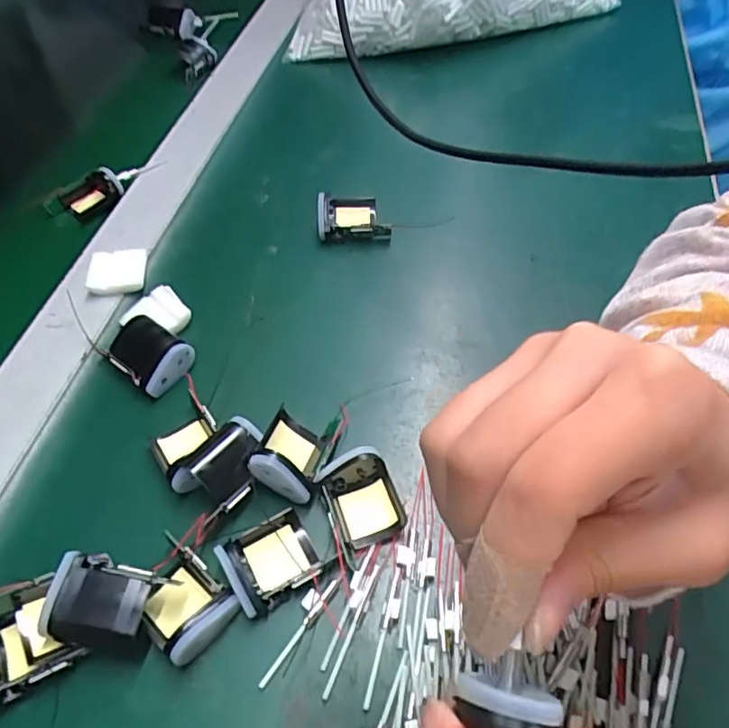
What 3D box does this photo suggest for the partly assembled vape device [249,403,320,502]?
[{"bbox_3d":[-0.039,0.044,0.296,0.029,0.028,0.043,9,54,8],"label":"partly assembled vape device"}]

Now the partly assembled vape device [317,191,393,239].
[{"bbox_3d":[-0.008,-0.107,0.418,0.050,0.023,0.038,-5,53,-1],"label":"partly assembled vape device"}]

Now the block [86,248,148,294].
[{"bbox_3d":[-0.168,-0.064,0.394,0.037,0.010,0.033,-8,54,-4],"label":"block"}]

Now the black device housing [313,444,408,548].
[{"bbox_3d":[-0.002,0.066,0.290,0.035,0.019,0.045,-22,56,-14],"label":"black device housing"}]

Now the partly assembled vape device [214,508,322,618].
[{"bbox_3d":[-0.045,0.092,0.274,0.040,0.016,0.038,-26,57,-17],"label":"partly assembled vape device"}]

